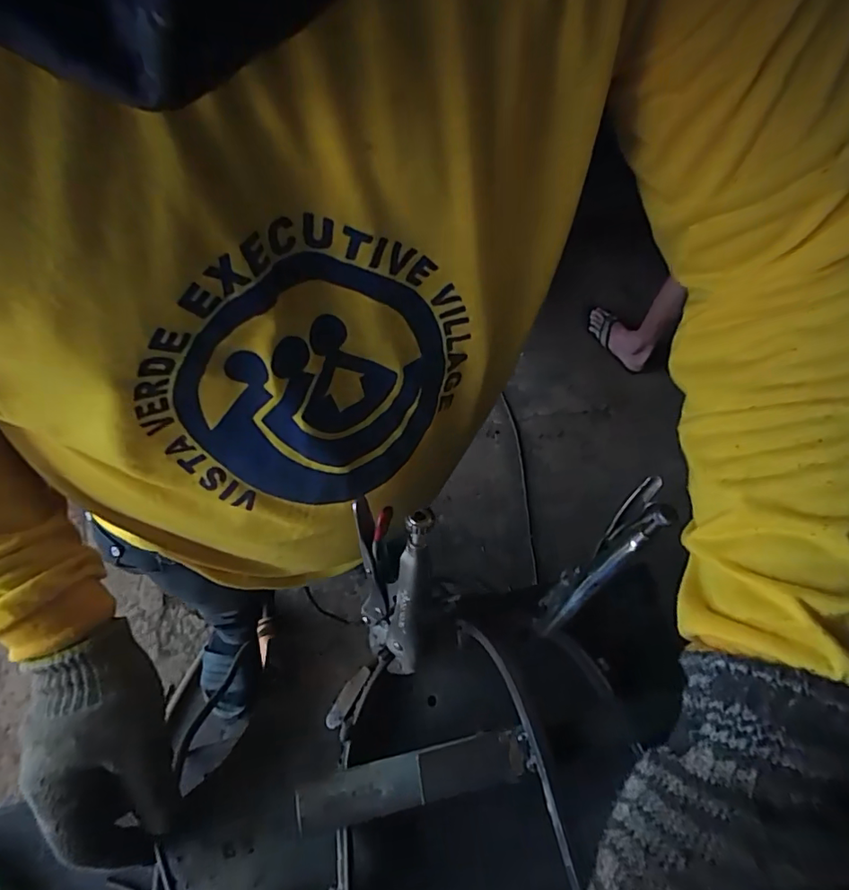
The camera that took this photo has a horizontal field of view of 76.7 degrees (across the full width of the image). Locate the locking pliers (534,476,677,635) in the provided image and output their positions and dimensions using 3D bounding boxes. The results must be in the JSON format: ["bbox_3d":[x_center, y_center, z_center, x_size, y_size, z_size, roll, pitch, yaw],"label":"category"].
[{"bbox_3d":[0.120,0.085,0.382,0.018,0.181,0.050,37,44,14],"label":"locking pliers"}]

